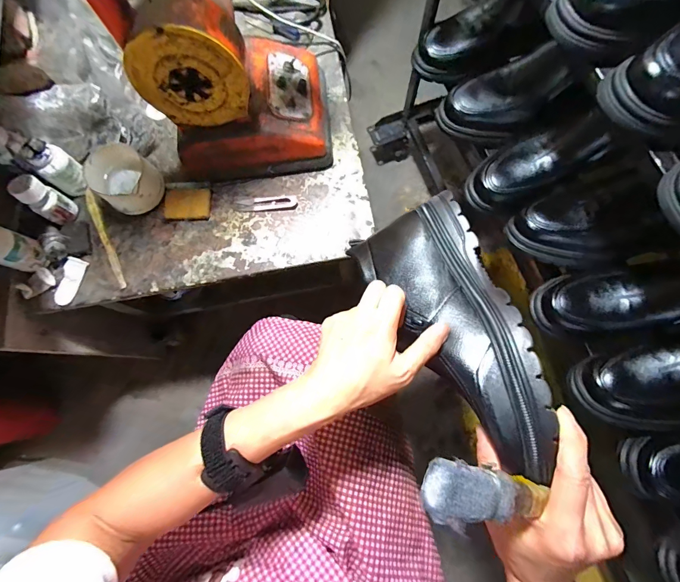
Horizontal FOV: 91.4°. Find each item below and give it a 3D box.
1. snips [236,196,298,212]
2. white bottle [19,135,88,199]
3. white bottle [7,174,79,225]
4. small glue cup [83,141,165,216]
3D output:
[{"bbox_3d":[-0.119,-0.140,0.531,0.099,0.006,0.023,-4,77,0],"label":"snips"},{"bbox_3d":[-0.436,-0.191,0.512,0.059,0.071,0.051,37,81,9],"label":"white bottle"},{"bbox_3d":[-0.443,-0.136,0.498,0.042,0.075,0.045,27,79,7],"label":"white bottle"},{"bbox_3d":[-0.334,-0.174,0.513,0.096,0.076,0.087,40,81,9],"label":"small glue cup"}]

